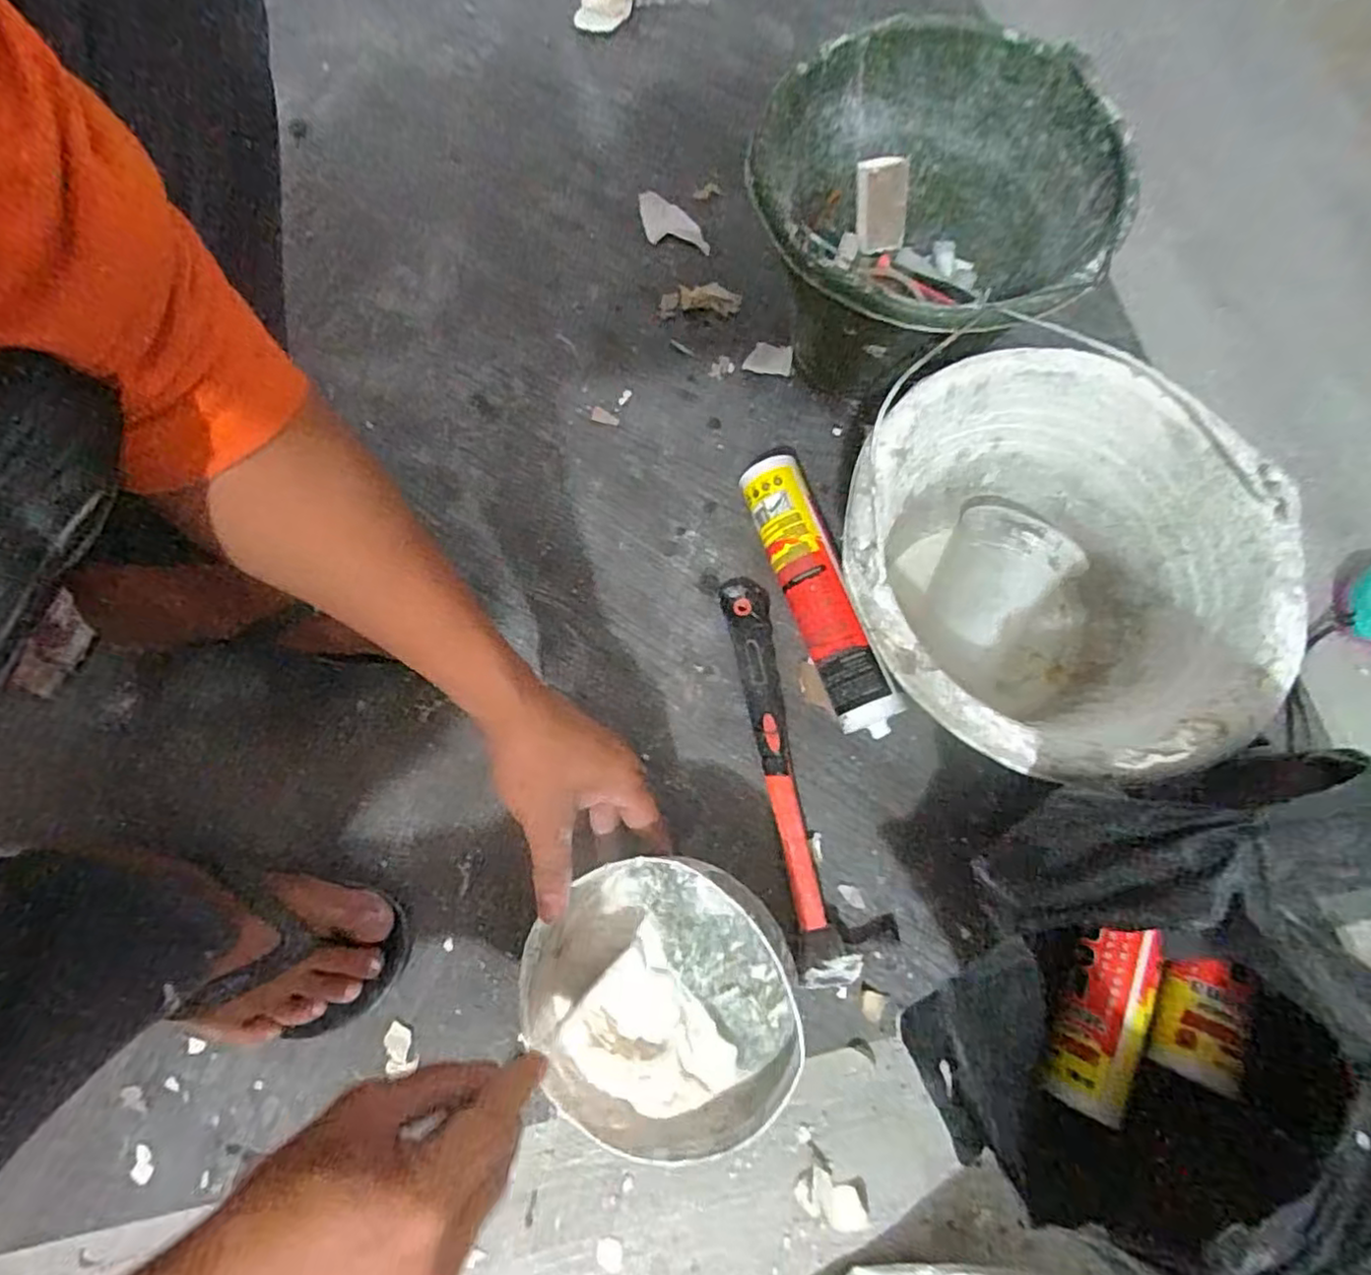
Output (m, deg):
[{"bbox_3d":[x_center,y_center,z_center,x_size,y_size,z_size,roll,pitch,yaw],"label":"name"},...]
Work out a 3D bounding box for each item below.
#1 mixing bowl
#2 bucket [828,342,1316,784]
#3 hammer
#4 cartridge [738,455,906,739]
[{"bbox_3d":[-0.016,0.229,0.426,0.167,0.051,0.164,0,75,2],"label":"mixing bowl"},{"bbox_3d":[0.214,-0.031,0.452,0.233,0.168,0.239,0,75,2],"label":"bucket"},{"bbox_3d":[0.074,0.094,0.500,0.068,0.023,0.291,-17,75,-3],"label":"hammer"},{"bbox_3d":[0.099,-0.033,0.515,0.045,0.056,0.218,-20,77,-3],"label":"cartridge"}]

